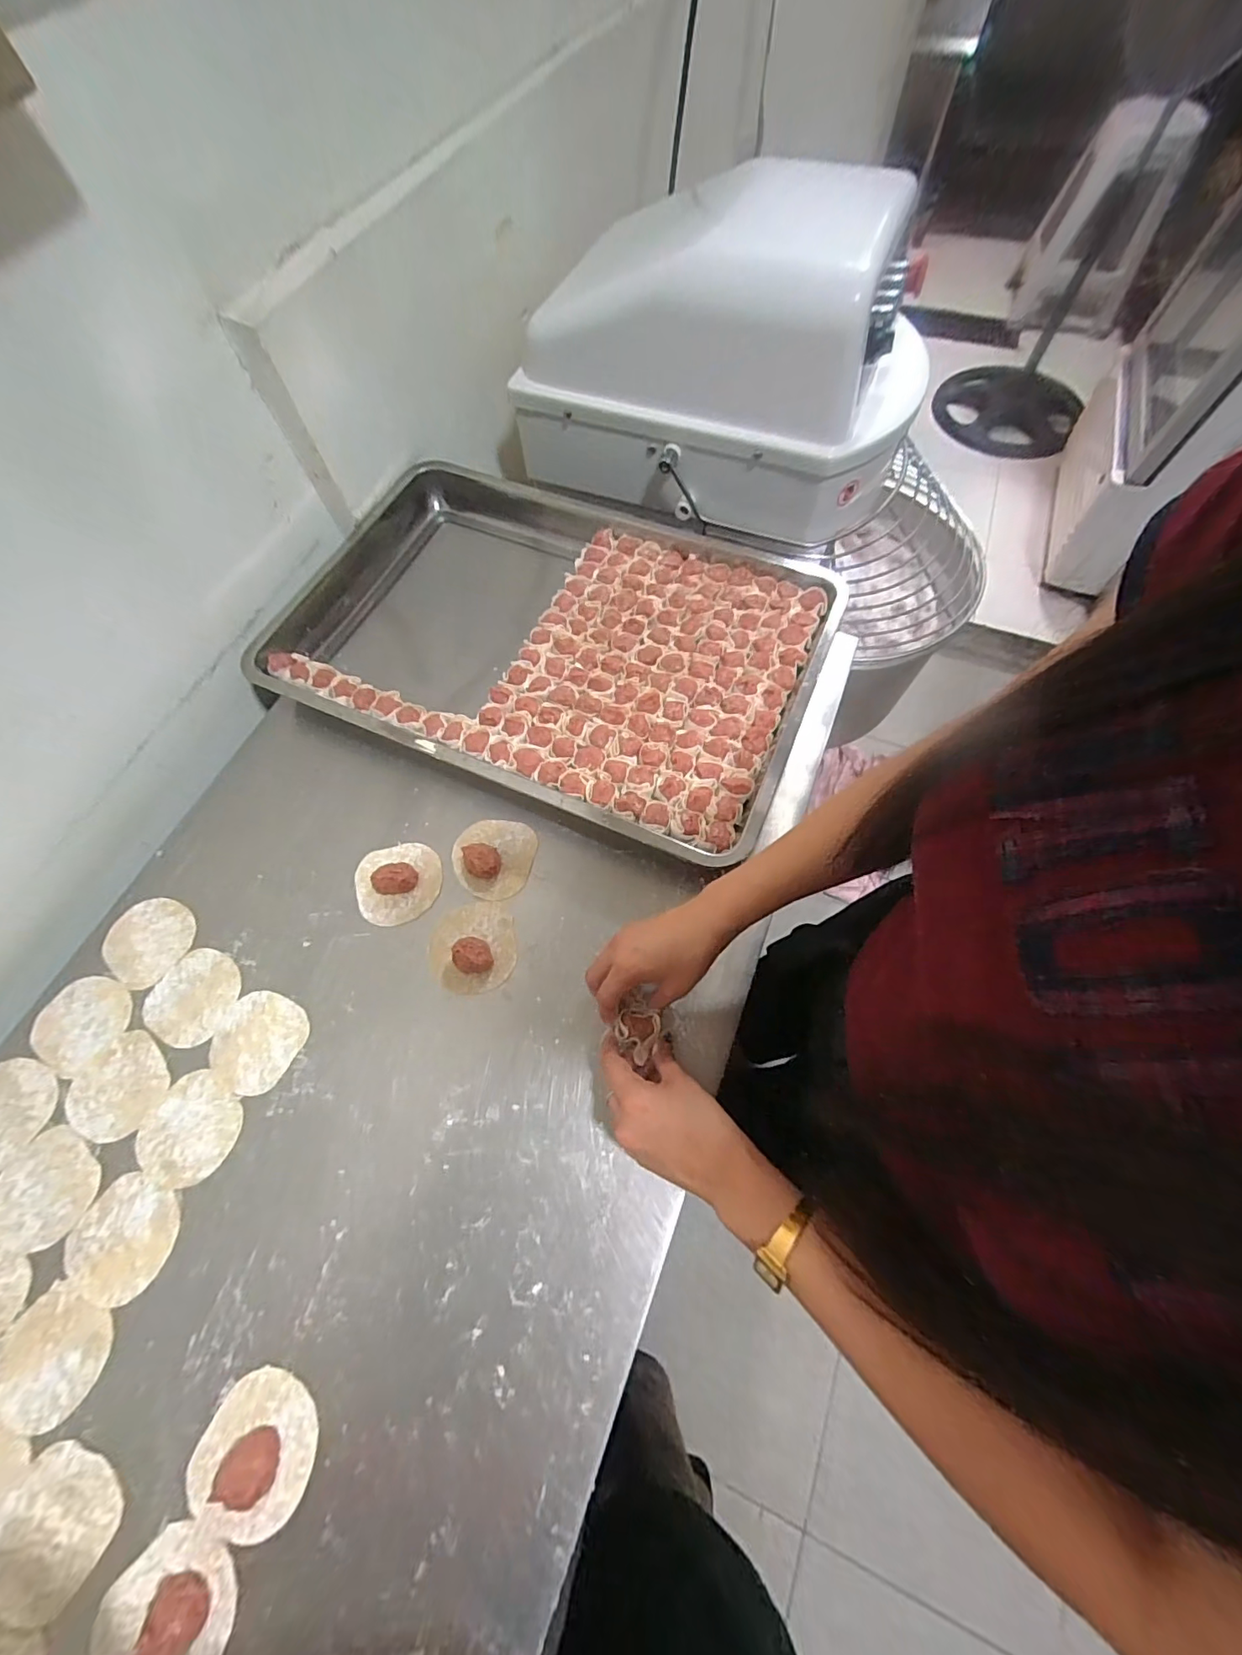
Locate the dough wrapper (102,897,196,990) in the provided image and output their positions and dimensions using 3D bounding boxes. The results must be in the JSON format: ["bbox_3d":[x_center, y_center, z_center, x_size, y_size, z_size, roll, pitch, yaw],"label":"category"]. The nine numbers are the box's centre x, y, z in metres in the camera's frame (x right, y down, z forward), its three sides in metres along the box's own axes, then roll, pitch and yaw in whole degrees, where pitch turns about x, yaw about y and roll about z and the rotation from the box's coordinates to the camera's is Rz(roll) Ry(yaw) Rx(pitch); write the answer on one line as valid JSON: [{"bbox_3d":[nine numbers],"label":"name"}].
[{"bbox_3d":[-0.459,0.107,0.514,0.082,0.004,0.079,-1,65,1],"label":"dough wrapper"}]

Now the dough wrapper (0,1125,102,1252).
[{"bbox_3d":[-0.472,0.296,0.433,0.083,0.004,0.081,-1,65,1],"label":"dough wrapper"}]

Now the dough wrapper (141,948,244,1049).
[{"bbox_3d":[-0.396,0.156,0.491,0.077,0.004,0.081,-1,65,1],"label":"dough wrapper"}]

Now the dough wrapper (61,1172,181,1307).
[{"bbox_3d":[-0.393,0.324,0.419,0.079,0.004,0.077,-1,65,1],"label":"dough wrapper"}]

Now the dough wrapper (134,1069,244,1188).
[{"bbox_3d":[-0.365,0.256,0.447,0.078,0.004,0.077,-1,65,1],"label":"dough wrapper"}]

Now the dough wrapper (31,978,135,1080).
[{"bbox_3d":[-0.496,0.177,0.487,0.077,0.004,0.080,-1,65,1],"label":"dough wrapper"}]

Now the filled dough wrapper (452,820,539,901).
[{"bbox_3d":[-0.129,0.027,0.526,0.080,0.020,0.081,-1,65,1],"label":"filled dough wrapper"}]

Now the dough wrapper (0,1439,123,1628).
[{"bbox_3d":[-0.378,0.465,0.349,0.077,0.004,0.078,-1,65,1],"label":"dough wrapper"}]

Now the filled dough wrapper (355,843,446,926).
[{"bbox_3d":[-0.222,0.051,0.522,0.084,0.022,0.081,-1,65,1],"label":"filled dough wrapper"}]

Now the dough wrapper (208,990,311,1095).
[{"bbox_3d":[-0.325,0.189,0.473,0.078,0.004,0.080,-1,65,1],"label":"dough wrapper"}]

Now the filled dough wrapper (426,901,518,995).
[{"bbox_3d":[-0.139,0.108,0.487,0.080,0.024,0.081,-1,65,1],"label":"filled dough wrapper"}]

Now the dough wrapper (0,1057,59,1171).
[{"bbox_3d":[-0.533,0.244,0.459,0.079,0.004,0.077,-1,65,1],"label":"dough wrapper"}]

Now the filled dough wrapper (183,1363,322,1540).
[{"bbox_3d":[-0.253,0.429,0.359,0.080,0.021,0.080,-1,65,1],"label":"filled dough wrapper"}]

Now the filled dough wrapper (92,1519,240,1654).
[{"bbox_3d":[-0.282,0.493,0.327,0.078,0.018,0.076,-1,65,1],"label":"filled dough wrapper"}]

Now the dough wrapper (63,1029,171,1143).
[{"bbox_3d":[-0.438,0.228,0.462,0.076,0.004,0.082,-1,65,1],"label":"dough wrapper"}]

